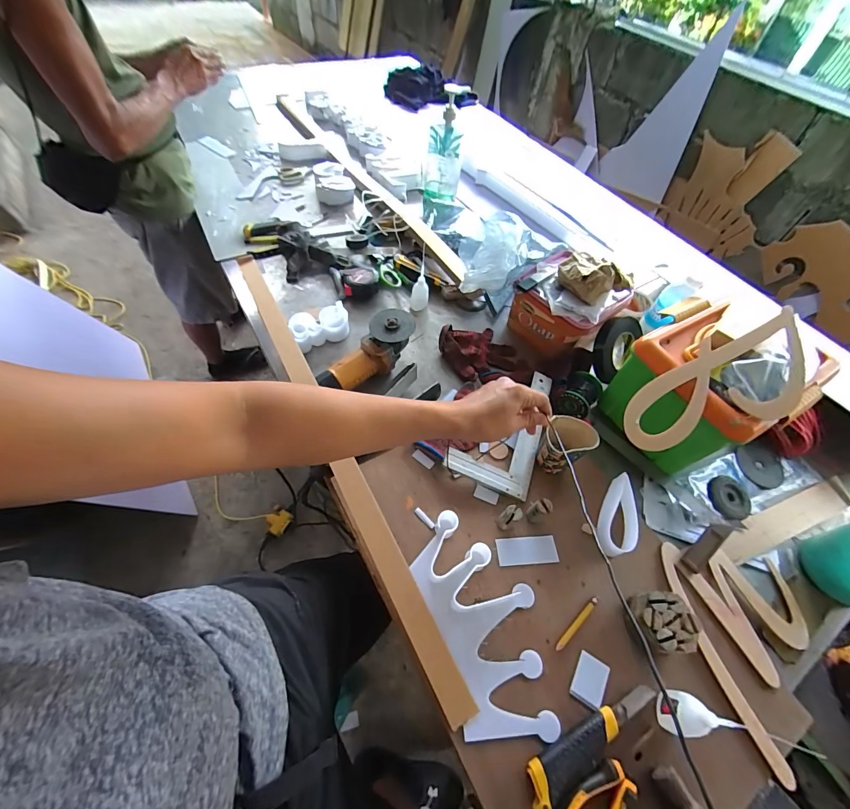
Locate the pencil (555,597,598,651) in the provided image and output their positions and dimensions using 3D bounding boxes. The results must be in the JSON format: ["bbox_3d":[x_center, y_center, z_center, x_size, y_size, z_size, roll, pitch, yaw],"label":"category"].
[{"bbox_3d":[0.213,0.306,0.521,0.093,0.004,0.010,-35,66,-23],"label":"pencil"}]

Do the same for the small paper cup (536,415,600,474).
[{"bbox_3d":[0.228,0.068,0.619,0.075,0.084,0.069,2,58,-3],"label":"small paper cup"}]

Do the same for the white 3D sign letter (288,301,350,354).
[{"bbox_3d":[-0.218,-0.163,0.776,0.121,0.045,0.078,-25,62,-18],"label":"white 3D sign letter"}]

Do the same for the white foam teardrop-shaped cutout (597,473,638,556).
[{"bbox_3d":[0.310,0.176,0.602,0.048,0.036,0.134,18,58,7],"label":"white foam teardrop-shaped cutout"}]

